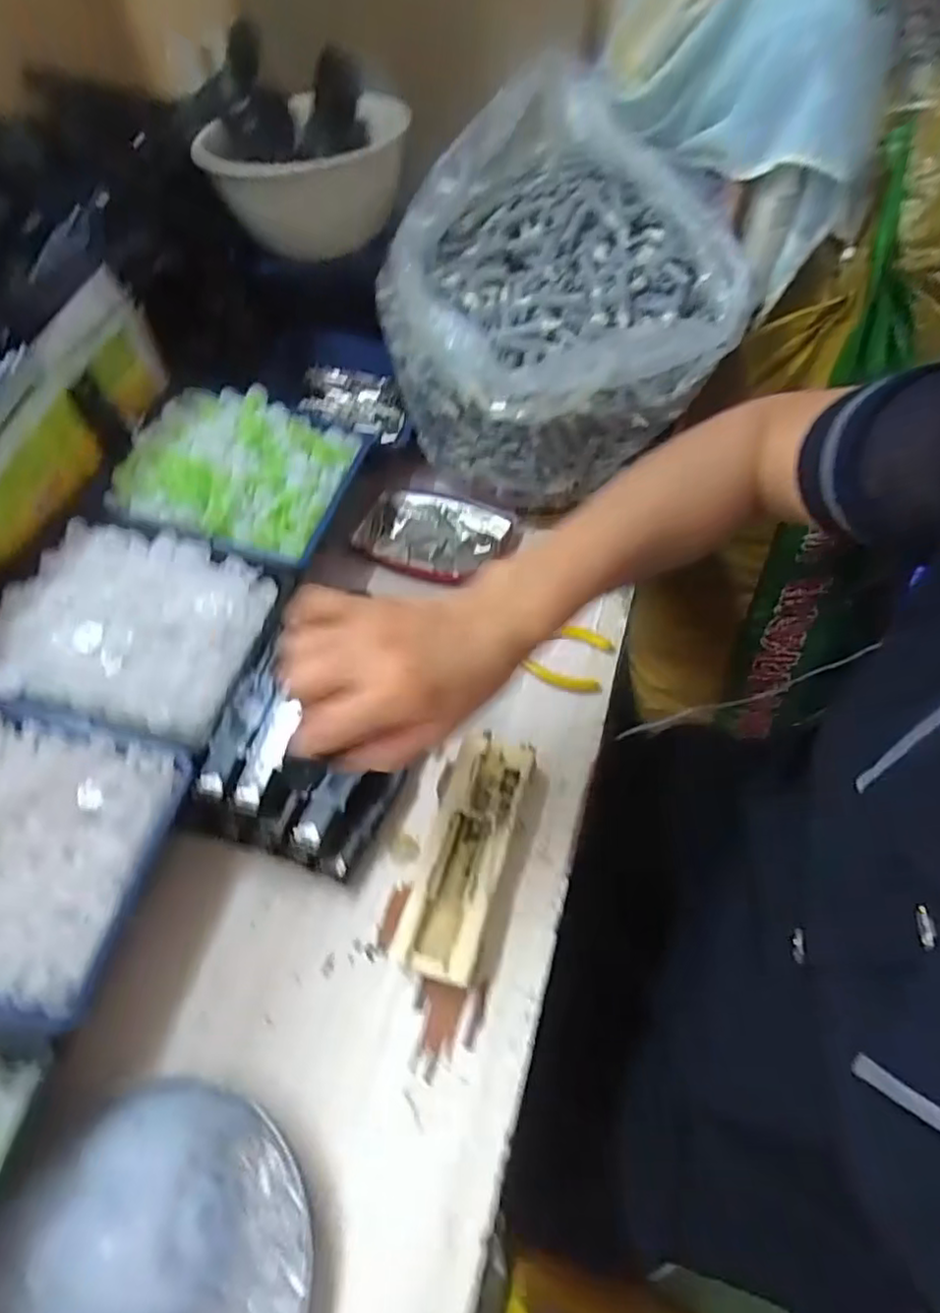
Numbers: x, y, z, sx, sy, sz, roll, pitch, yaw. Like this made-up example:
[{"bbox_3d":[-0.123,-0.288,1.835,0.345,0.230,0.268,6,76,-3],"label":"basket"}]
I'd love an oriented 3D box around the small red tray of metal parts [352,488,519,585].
[{"bbox_3d":[-0.029,-0.097,0.536,0.123,0.015,0.082,14,59,11],"label":"small red tray of metal parts"}]

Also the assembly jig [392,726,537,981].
[{"bbox_3d":[0.000,0.112,0.394,0.046,0.023,0.145,14,58,11],"label":"assembly jig"}]

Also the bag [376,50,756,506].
[{"bbox_3d":[0.054,-0.265,0.503,0.224,0.185,0.242,-26,60,-14],"label":"bag"}]

